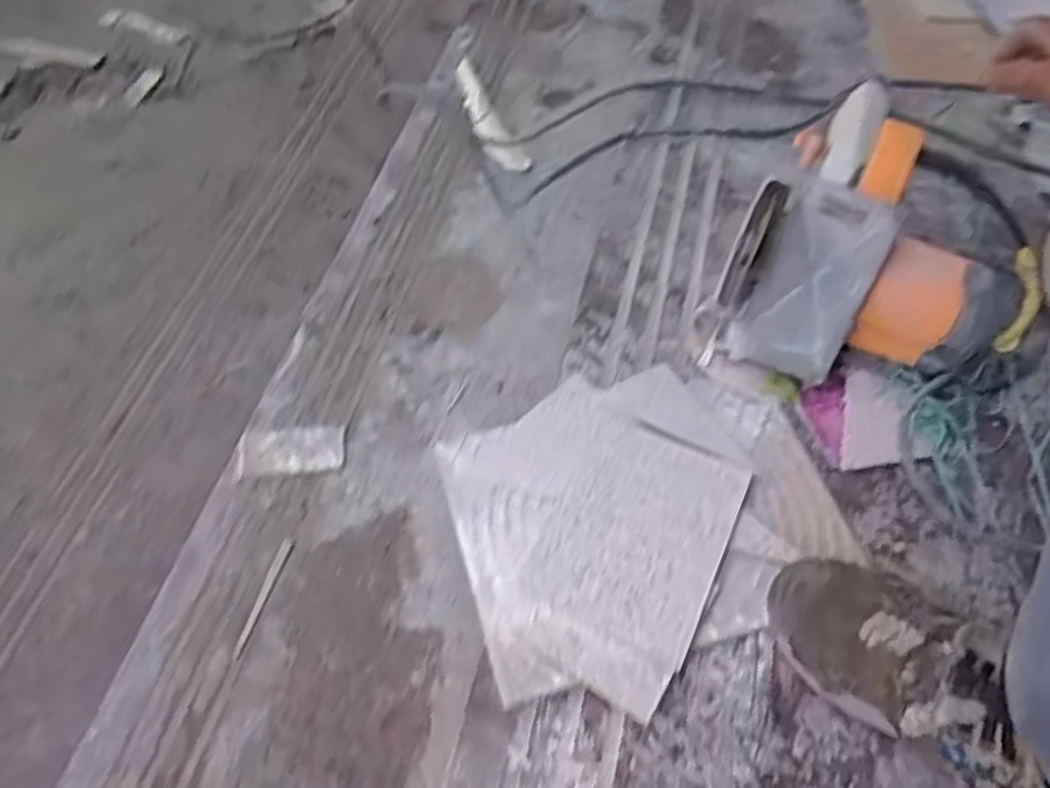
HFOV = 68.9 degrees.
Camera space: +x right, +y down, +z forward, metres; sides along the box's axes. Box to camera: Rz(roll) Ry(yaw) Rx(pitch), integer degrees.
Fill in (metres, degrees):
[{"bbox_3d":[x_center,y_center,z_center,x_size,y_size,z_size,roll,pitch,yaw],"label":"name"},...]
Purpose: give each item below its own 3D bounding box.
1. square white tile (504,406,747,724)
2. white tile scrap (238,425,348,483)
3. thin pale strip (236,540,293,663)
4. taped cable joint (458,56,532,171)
[{"bbox_3d":[0.079,0.118,0.591,0.135,0.010,0.213,22,61,13],"label":"square white tile"},{"bbox_3d":[-0.266,0.064,0.875,0.117,0.009,0.055,-4,59,-3],"label":"white tile scrap"},{"bbox_3d":[-0.271,0.209,0.790,0.012,0.004,0.125,13,59,8],"label":"thin pale strip"},{"bbox_3d":[-0.056,-0.415,1.152,0.048,0.034,0.254,-17,60,-11],"label":"taped cable joint"}]

